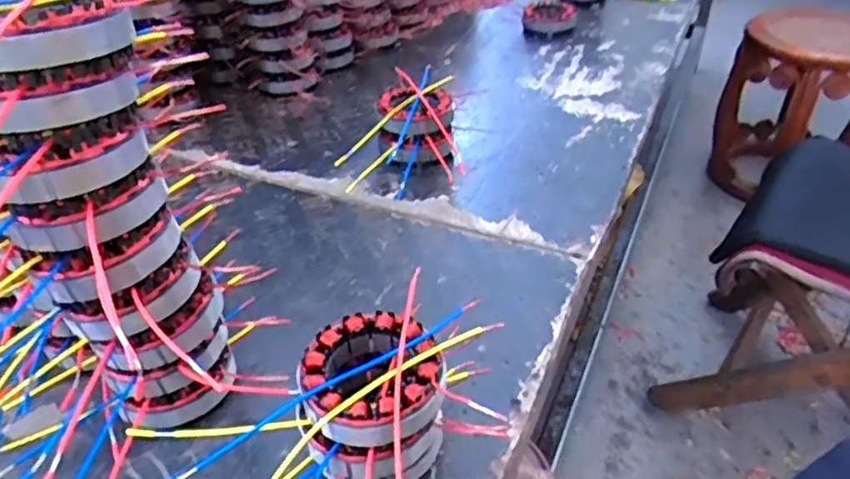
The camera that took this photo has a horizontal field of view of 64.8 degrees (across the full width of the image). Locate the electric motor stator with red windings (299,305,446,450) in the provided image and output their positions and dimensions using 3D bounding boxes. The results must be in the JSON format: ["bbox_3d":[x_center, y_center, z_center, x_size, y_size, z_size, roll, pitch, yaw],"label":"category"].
[{"bbox_3d":[-0.033,0.083,0.407,0.087,0.031,0.085,-1,38,1],"label":"electric motor stator with red windings"}]

